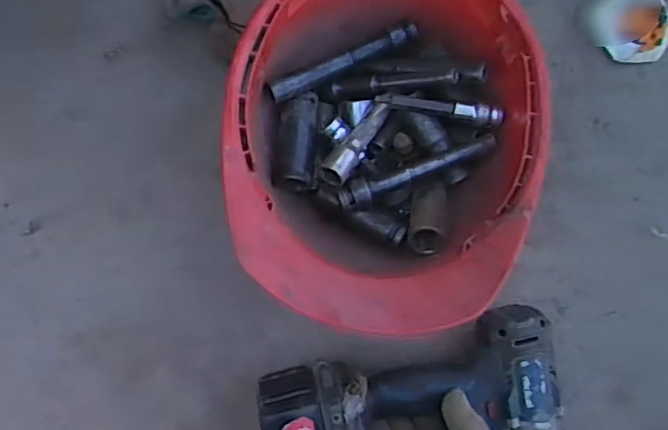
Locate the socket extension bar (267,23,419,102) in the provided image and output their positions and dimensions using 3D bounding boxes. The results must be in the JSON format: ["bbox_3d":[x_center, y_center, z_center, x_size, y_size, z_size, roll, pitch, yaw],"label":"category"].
[{"bbox_3d":[0.009,-0.120,0.507,0.127,0.016,0.015,-25,91,-5],"label":"socket extension bar"}]

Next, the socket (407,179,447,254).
[{"bbox_3d":[0.073,-0.001,0.493,0.027,0.031,0.065,13,52,-5],"label":"socket"}]

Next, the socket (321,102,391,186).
[{"bbox_3d":[0.018,-0.055,0.497,0.021,0.021,0.075,39,67,-4],"label":"socket"}]

